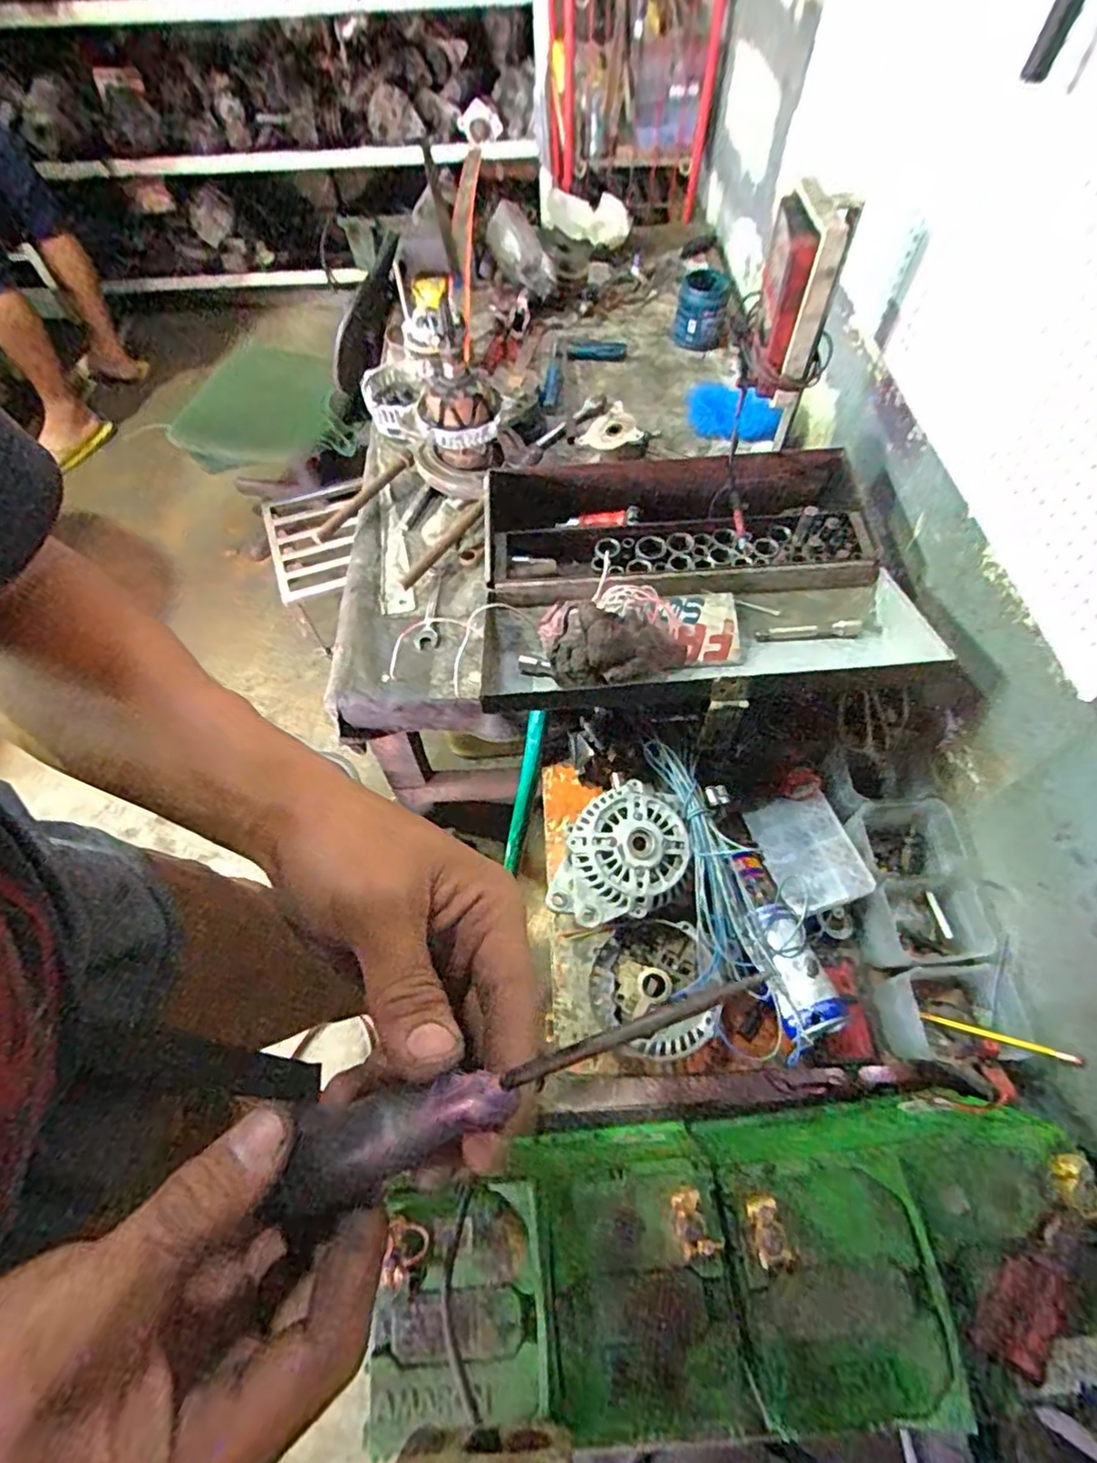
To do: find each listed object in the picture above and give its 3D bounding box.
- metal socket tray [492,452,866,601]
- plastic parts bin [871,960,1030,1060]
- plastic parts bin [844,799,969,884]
[{"bbox_3d":[0.159,-0.271,0.825,0.479,0.073,0.261,-2,61,1],"label":"metal socket tray"},{"bbox_3d":[0.415,0.294,0.644,0.114,0.078,0.091,0,61,2],"label":"plastic parts bin"},{"bbox_3d":[0.412,0.138,0.734,0.115,0.074,0.103,-4,61,0],"label":"plastic parts bin"}]

